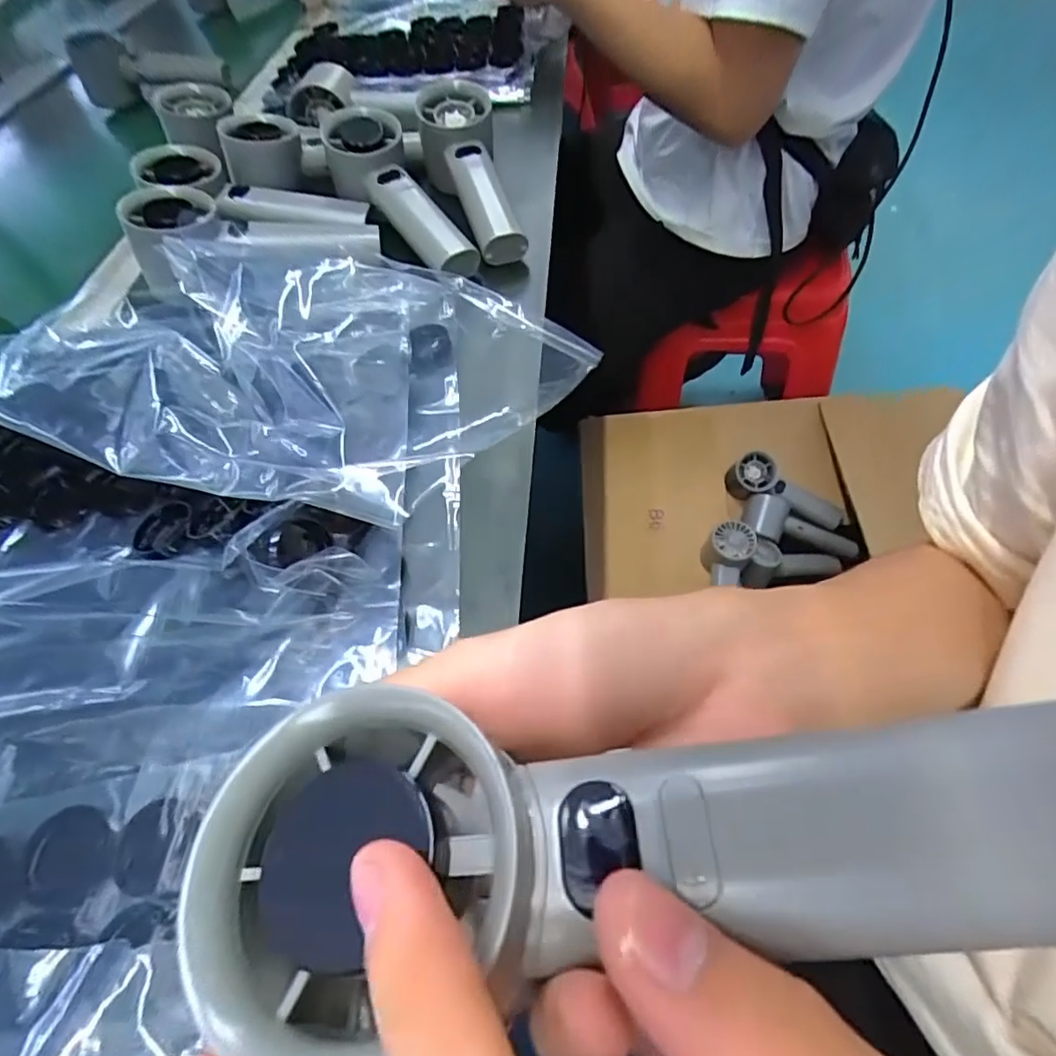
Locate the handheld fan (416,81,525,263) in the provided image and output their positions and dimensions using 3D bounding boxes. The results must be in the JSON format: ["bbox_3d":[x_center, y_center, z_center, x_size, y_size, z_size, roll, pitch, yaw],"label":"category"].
[{"bbox_3d":[-0.040,-0.265,0.455,0.060,0.051,0.174,-14,67,-10],"label":"handheld fan"}]

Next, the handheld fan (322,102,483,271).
[{"bbox_3d":[-0.089,-0.236,0.434,0.051,0.044,0.157,-31,73,-21],"label":"handheld fan"}]

